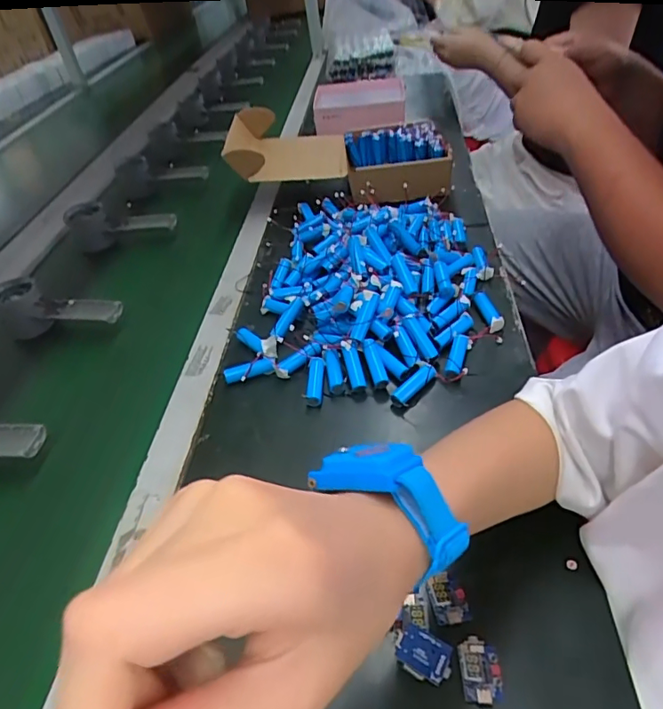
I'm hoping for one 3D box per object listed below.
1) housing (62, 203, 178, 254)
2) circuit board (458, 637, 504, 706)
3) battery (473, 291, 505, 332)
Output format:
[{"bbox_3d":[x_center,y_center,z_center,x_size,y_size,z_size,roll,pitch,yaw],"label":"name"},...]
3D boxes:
[{"bbox_3d":[-0.301,-0.177,0.737,0.159,0.055,0.061,5,44,14],"label":"housing"},{"bbox_3d":[0.087,0.184,0.297,0.023,0.005,0.033,-4,43,5],"label":"circuit board"},{"bbox_3d":[0.165,-0.046,0.533,0.018,0.015,0.052,-13,43,-4],"label":"battery"}]

